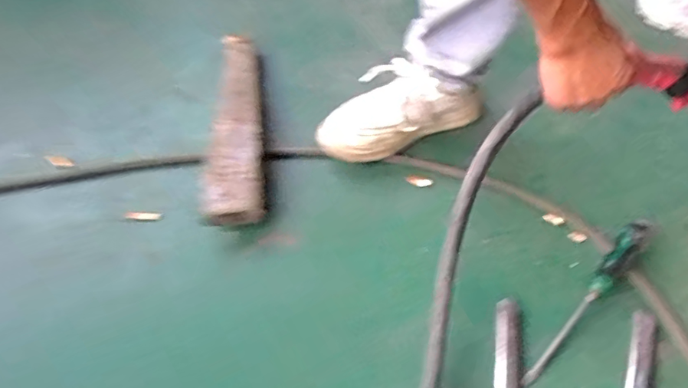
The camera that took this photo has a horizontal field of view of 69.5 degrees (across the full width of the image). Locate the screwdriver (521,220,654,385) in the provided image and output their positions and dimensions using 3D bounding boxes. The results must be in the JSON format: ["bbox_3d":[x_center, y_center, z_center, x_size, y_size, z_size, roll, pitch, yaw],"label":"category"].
[{"bbox_3d":[0.293,0.122,0.589,0.032,0.034,0.257,39,64,24],"label":"screwdriver"}]

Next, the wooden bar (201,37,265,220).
[{"bbox_3d":[-0.166,-0.113,0.757,0.080,0.048,0.364,-6,55,-4],"label":"wooden bar"}]

